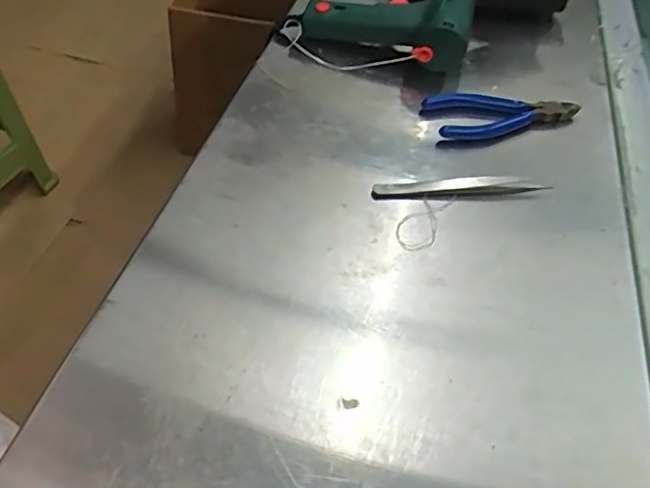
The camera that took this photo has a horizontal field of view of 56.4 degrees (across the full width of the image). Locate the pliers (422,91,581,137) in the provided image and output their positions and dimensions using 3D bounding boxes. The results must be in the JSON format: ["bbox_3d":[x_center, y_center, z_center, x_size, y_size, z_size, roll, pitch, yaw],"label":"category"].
[{"bbox_3d":[0.145,-0.110,0.494,0.125,0.017,0.037,-8,47,-14],"label":"pliers"}]

